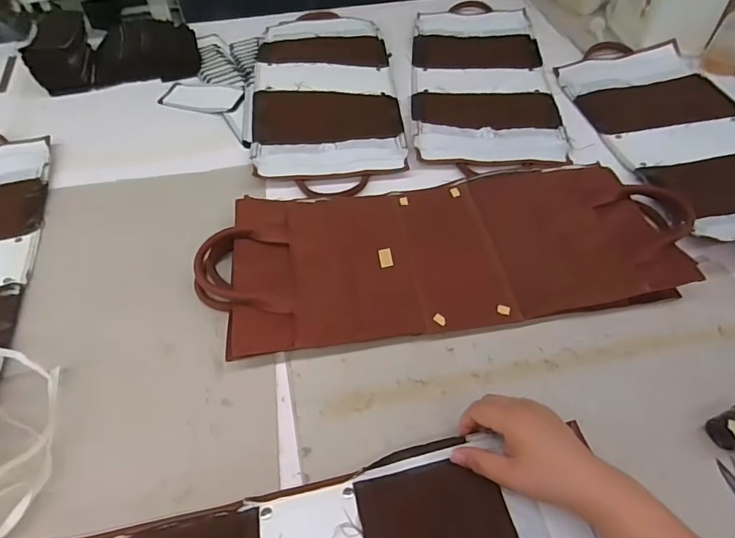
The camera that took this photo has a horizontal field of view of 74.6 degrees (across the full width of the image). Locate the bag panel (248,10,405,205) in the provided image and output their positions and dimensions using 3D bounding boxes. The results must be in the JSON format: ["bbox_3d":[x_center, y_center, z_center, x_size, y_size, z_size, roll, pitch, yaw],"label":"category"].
[{"bbox_3d":[-0.074,-0.338,0.867,0.245,0.026,0.554,-5,50,-2],"label":"bag panel"}]

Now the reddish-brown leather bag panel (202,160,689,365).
[{"bbox_3d":[0.101,-0.030,0.609,0.603,0.040,0.239,-8,50,-5],"label":"reddish-brown leather bag panel"}]

